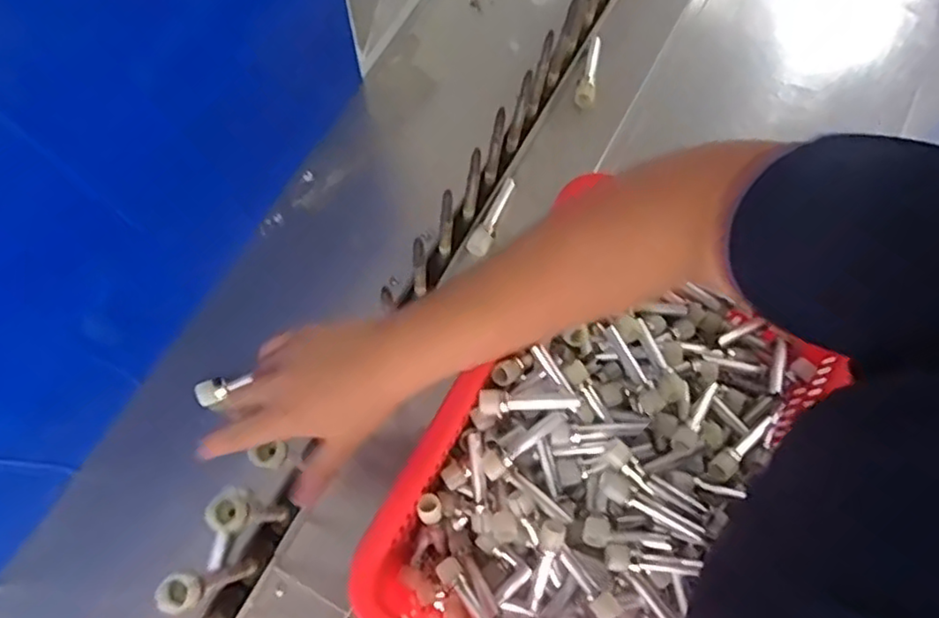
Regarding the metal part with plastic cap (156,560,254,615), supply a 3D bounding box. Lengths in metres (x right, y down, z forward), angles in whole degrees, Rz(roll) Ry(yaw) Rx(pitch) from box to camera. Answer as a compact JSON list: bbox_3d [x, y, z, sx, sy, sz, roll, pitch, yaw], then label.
[{"bbox_3d":[-0.193,0.215,0.505,0.027,0.194,0.024,-16,73,-7],"label":"metal part with plastic cap"}]

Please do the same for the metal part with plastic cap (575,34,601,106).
[{"bbox_3d":[0.143,-0.285,0.765,0.020,0.027,0.097,10,72,2],"label":"metal part with plastic cap"}]

